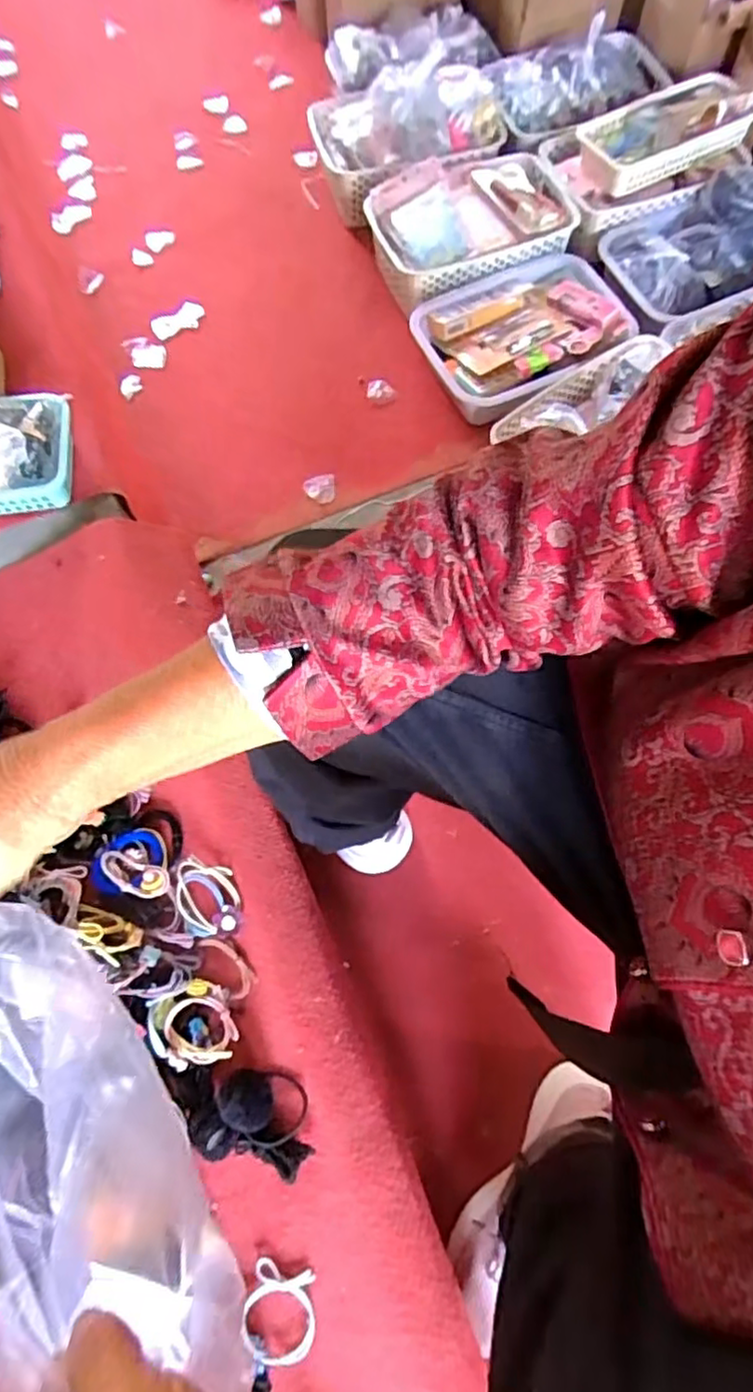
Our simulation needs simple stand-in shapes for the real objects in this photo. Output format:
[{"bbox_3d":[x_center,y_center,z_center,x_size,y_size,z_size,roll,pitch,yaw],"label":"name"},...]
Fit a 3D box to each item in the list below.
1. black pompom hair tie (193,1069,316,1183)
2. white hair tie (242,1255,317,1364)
[{"bbox_3d":[-0.087,0.320,0.486,0.080,0.030,0.058,16,70,7],"label":"black pompom hair tie"},{"bbox_3d":[-0.068,0.436,0.455,0.051,0.007,0.055,8,70,4],"label":"white hair tie"}]

